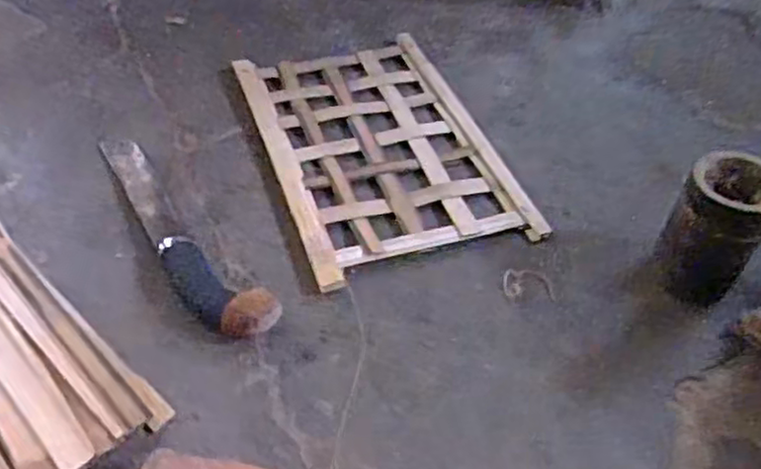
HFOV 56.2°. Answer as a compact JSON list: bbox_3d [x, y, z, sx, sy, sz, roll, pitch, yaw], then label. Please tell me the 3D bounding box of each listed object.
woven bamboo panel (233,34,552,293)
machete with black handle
[{"bbox_3d":[-0.006,-0.102,0.789,0.232,0.017,0.367,-13,48,-15],"label":"woven bamboo panel"},{"bbox_3d":[-0.206,-0.013,0.691,0.057,0.033,0.333,-28,53,-26],"label":"machete with black handle"}]

